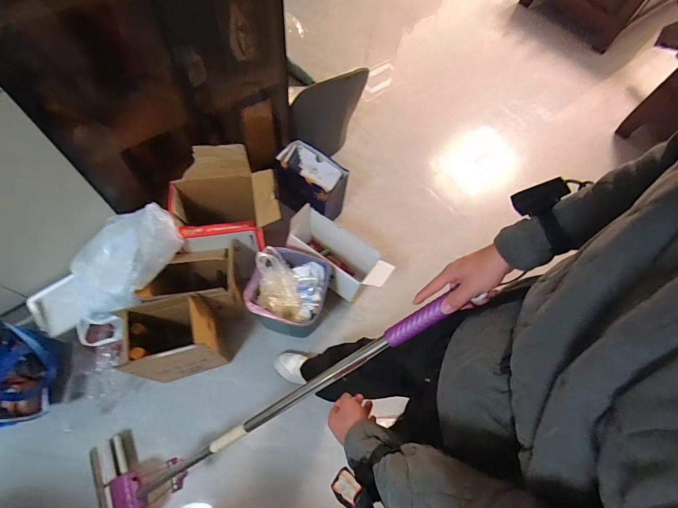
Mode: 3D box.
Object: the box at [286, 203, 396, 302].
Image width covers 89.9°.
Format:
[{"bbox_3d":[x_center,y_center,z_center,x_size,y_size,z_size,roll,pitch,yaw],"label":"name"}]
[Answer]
[{"bbox_3d":[-0.007,0.026,1.259,0.377,0.245,0.170,34,66,12],"label":"box"}]

